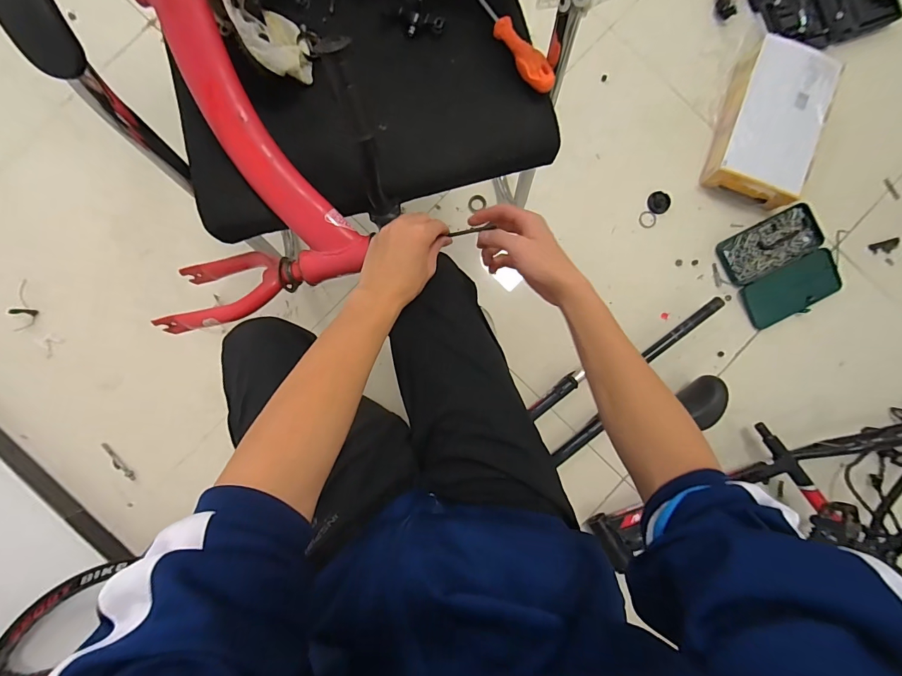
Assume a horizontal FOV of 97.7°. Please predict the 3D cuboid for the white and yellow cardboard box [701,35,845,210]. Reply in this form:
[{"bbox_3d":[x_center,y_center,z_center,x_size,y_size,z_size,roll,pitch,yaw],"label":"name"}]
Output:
[{"bbox_3d":[0.753,-0.504,0.932,0.205,0.103,0.341,17,88,-2],"label":"white and yellow cardboard box"}]

